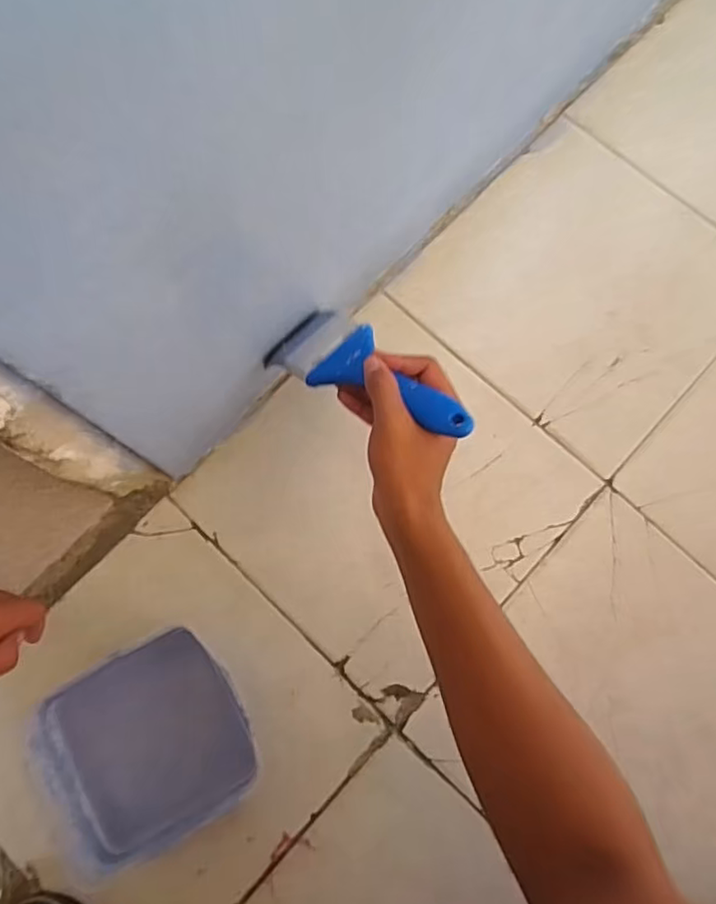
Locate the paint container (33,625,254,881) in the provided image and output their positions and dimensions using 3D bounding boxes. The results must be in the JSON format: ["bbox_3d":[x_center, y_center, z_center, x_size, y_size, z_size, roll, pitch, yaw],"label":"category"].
[{"bbox_3d":[-0.176,0.247,0.521,0.164,0.045,0.150,-30,80,-8],"label":"paint container"}]

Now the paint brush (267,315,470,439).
[{"bbox_3d":[0.008,-0.067,0.499,0.210,0.022,0.072,32,77,37],"label":"paint brush"}]

